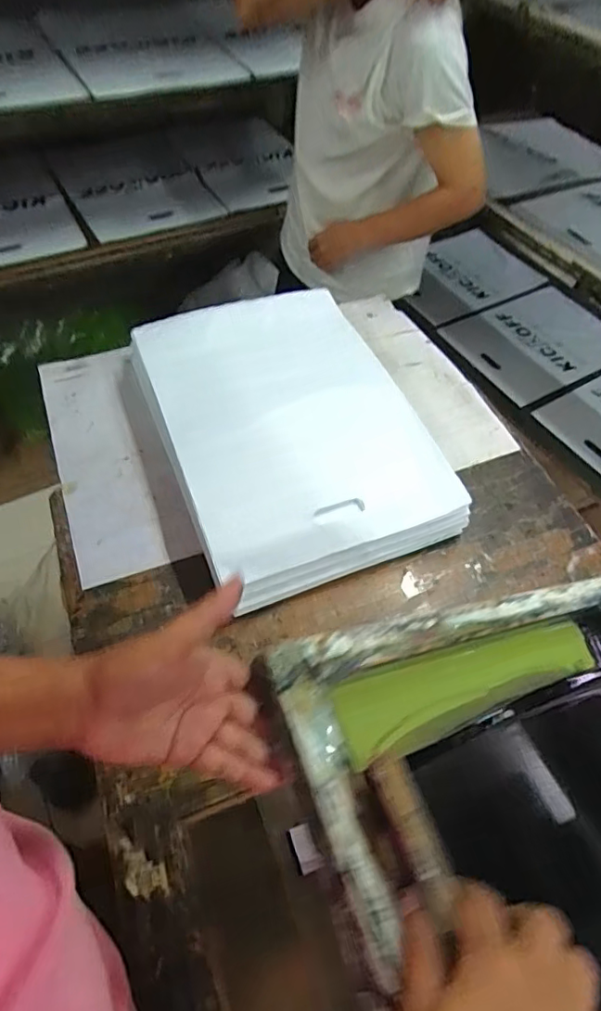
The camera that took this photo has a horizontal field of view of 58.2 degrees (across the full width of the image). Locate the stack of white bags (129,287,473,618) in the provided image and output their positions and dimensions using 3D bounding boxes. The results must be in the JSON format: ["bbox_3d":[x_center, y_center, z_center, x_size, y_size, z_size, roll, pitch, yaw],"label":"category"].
[{"bbox_3d":[-0.027,-0.133,0.850,0.362,0.096,0.539,-18,58,-15],"label":"stack of white bags"}]

